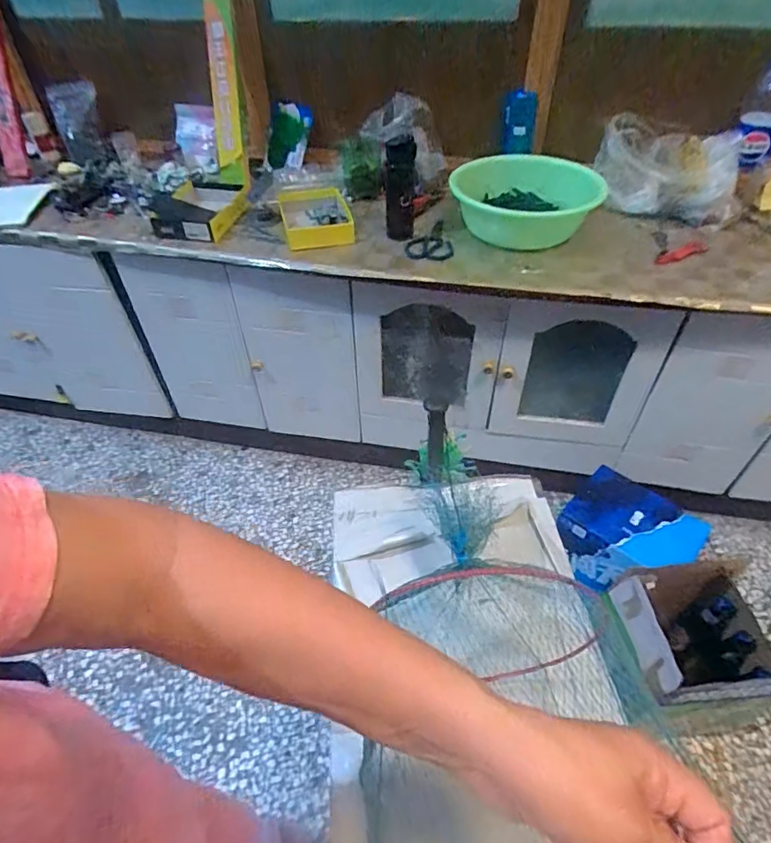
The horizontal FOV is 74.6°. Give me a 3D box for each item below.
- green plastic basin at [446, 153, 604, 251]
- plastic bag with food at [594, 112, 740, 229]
[{"bbox_3d":[0.332,-0.542,1.236,0.324,0.122,0.324,-1,46,1],"label":"green plastic basin"},{"bbox_3d":[0.678,-0.594,1.219,0.332,0.182,0.149,13,47,14],"label":"plastic bag with food"}]

